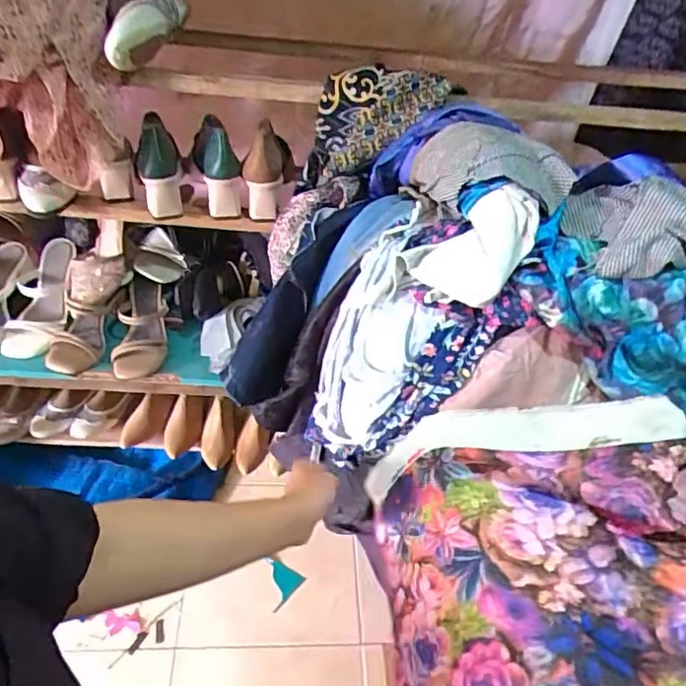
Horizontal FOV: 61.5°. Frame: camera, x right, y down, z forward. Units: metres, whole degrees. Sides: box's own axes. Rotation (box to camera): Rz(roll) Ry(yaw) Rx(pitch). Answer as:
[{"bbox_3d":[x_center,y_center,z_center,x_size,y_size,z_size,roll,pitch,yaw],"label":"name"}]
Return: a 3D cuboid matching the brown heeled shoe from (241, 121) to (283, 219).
[{"bbox_3d":[-0.126,-0.268,0.904,0.064,0.140,0.068,3,1,-3],"label":"brown heeled shoe"}]

